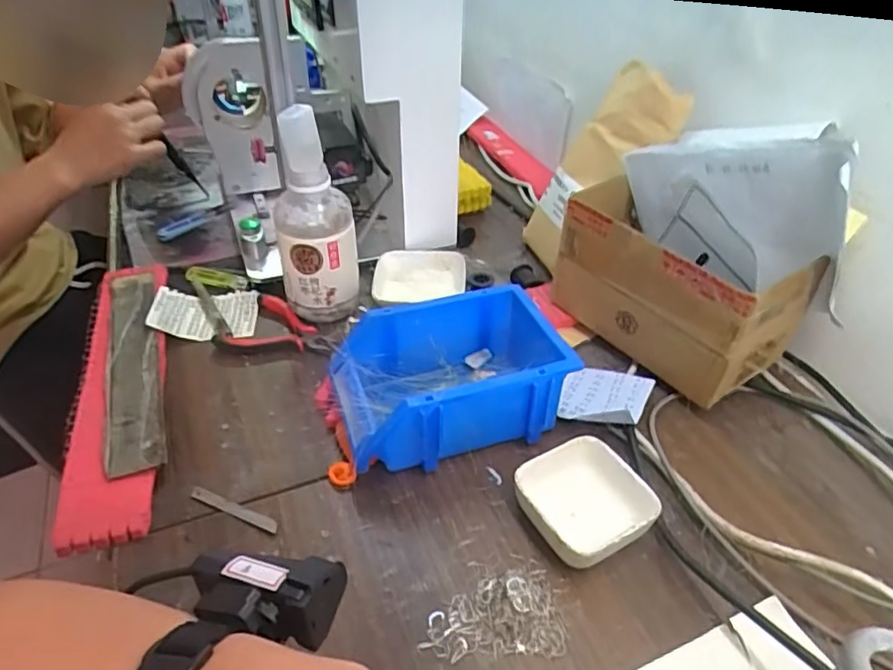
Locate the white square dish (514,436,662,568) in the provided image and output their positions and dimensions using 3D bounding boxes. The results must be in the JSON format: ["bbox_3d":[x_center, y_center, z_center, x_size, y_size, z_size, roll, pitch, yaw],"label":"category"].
[{"bbox_3d":[0.100,0.124,0.433,0.086,0.031,0.086,-20,42,-24],"label":"white square dish"}]

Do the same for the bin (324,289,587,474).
[{"bbox_3d":[0.010,0.032,0.494,0.194,0.072,0.125,-11,39,-14],"label":"bin"}]

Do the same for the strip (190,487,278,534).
[{"bbox_3d":[-0.158,0.130,0.438,0.078,0.004,0.009,15,54,19],"label":"strip"}]

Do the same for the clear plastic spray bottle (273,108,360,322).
[{"bbox_3d":[-0.131,-0.111,0.585,0.076,0.203,0.078,-6,39,-8],"label":"clear plastic spray bottle"}]

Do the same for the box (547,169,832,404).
[{"bbox_3d":[0.209,-0.041,0.560,0.114,0.137,0.207,-26,45,-30],"label":"box"}]

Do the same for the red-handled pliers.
[{"bbox_3d":[-0.168,0.001,0.595,0.112,0.020,0.078,18,41,21],"label":"red-handled pliers"}]

